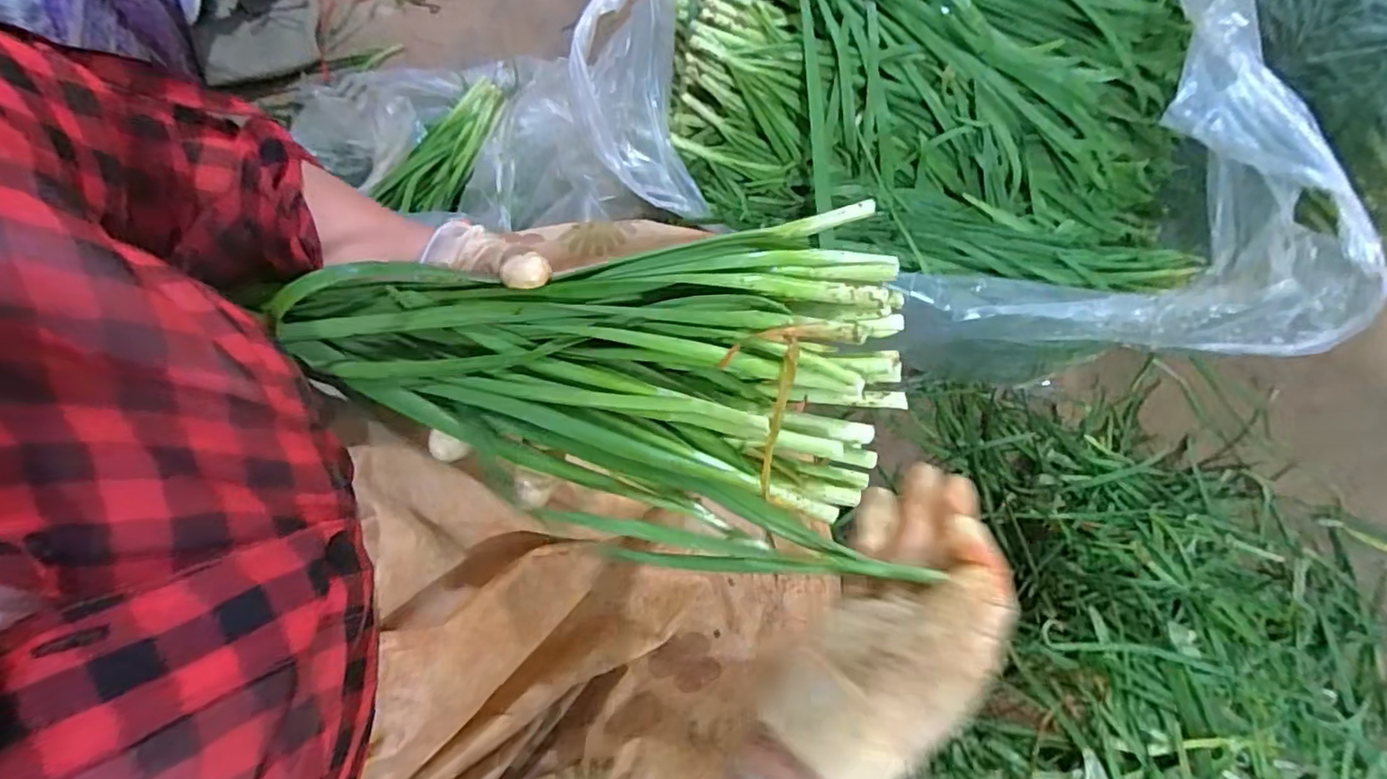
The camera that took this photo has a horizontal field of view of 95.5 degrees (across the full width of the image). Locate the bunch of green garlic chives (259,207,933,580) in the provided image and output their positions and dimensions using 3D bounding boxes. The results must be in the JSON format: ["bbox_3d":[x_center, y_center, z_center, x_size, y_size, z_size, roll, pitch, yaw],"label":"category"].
[{"bbox_3d":[-0.045,-0.002,0.287,0.269,0.071,0.162,-2,77,-1],"label":"bunch of green garlic chives"}]

